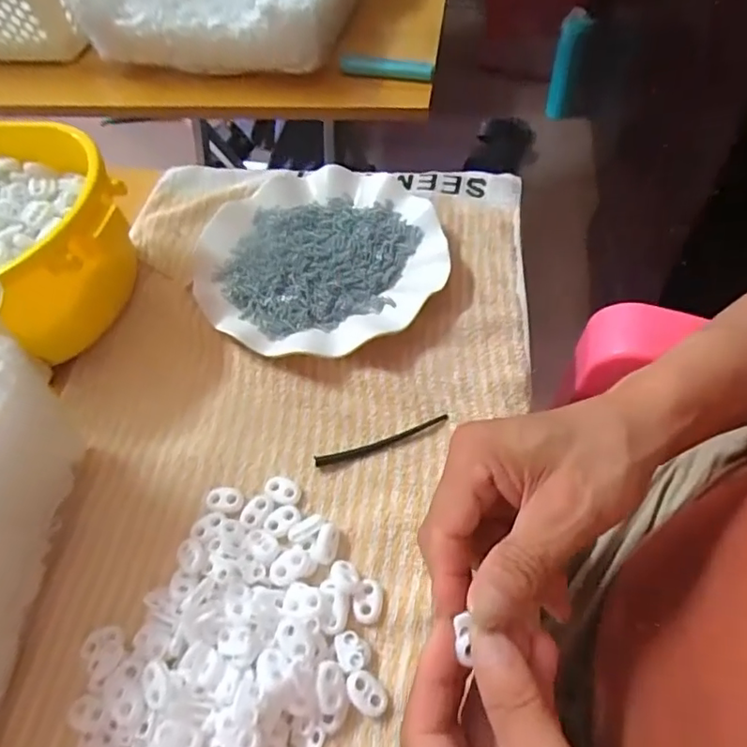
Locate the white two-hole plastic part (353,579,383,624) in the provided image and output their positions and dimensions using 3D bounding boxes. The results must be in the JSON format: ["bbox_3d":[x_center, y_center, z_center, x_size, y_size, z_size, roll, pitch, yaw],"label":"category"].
[{"bbox_3d":[-0.003,0.120,0.300,0.015,0.009,0.022,7,57,10],"label":"white two-hole plastic part"}]

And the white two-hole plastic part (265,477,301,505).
[{"bbox_3d":[-0.054,0.070,0.340,0.022,0.008,0.015,12,58,13],"label":"white two-hole plastic part"}]

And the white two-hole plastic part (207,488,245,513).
[{"bbox_3d":[-0.088,0.075,0.339,0.022,0.005,0.015,2,57,7],"label":"white two-hole plastic part"}]

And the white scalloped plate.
[{"bbox_3d":[-0.039,-0.091,0.426,0.177,0.027,0.181,-3,56,4],"label":"white scalloped plate"}]

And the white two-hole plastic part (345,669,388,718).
[{"bbox_3d":[-0.003,0.155,0.276,0.022,0.006,0.015,35,66,25],"label":"white two-hole plastic part"}]

